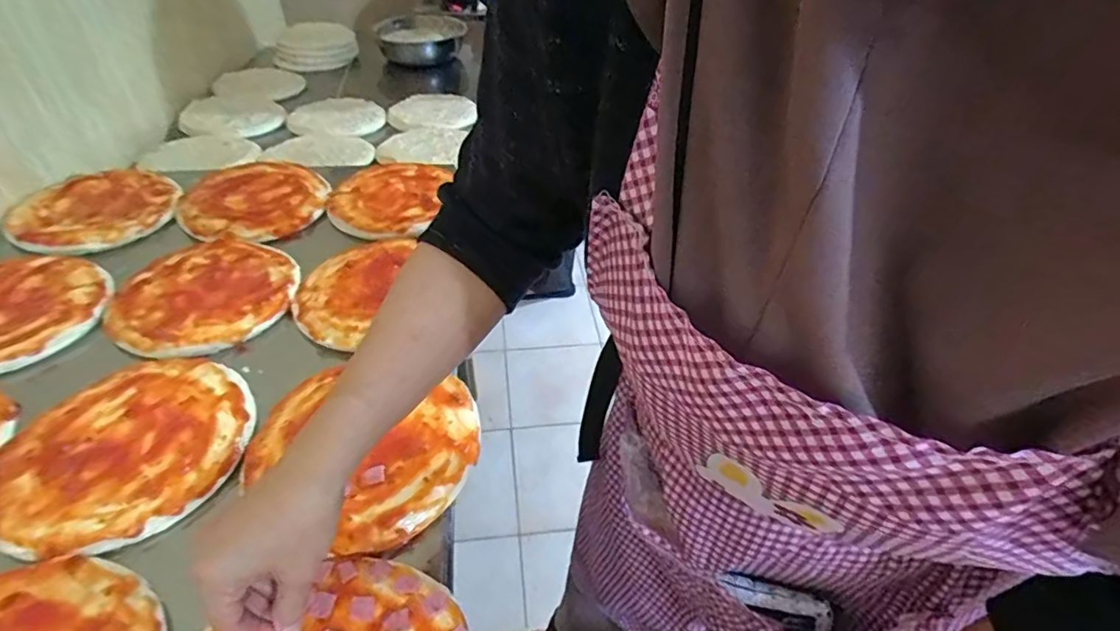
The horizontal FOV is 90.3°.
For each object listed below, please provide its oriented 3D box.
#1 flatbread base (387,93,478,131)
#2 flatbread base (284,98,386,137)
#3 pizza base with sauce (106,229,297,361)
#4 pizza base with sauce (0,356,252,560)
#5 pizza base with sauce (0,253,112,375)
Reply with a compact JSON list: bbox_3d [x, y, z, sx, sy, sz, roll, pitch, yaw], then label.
[{"bbox_3d":[-0.283,-0.462,1.253,0.189,0.023,0.204,8,39,6],"label":"flatbread base"},{"bbox_3d":[-0.494,-0.435,1.222,0.201,0.023,0.205,12,40,11],"label":"flatbread base"},{"bbox_3d":[-0.421,-0.027,0.665,0.195,0.023,0.191,25,44,25],"label":"pizza base with sauce"},{"bbox_3d":[-0.387,0.111,0.494,0.195,0.009,0.192,-27,48,-32],"label":"pizza base with sauce"},{"bbox_3d":[-0.642,-0.003,0.636,0.204,0.024,0.195,2,39,-1],"label":"pizza base with sauce"}]

